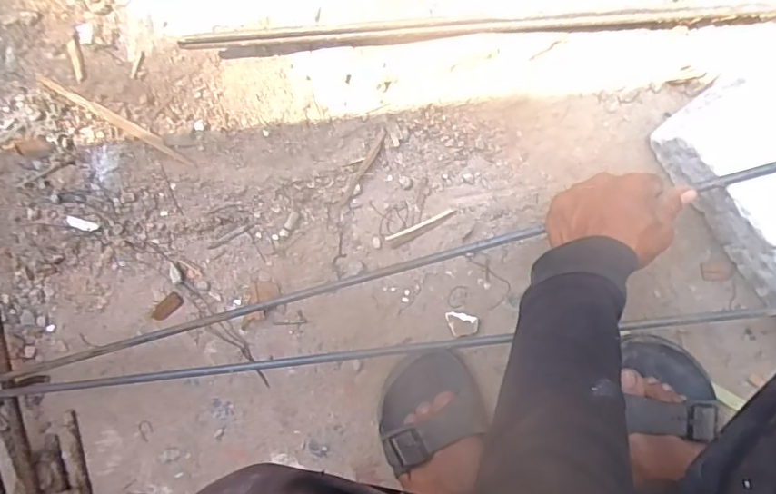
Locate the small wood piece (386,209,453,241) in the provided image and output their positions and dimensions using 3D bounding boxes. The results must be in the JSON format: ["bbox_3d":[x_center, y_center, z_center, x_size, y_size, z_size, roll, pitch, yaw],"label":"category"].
[{"bbox_3d":[0.034,-0.024,0.573,0.076,0.010,0.006,-25,86,6],"label":"small wood piece"}]

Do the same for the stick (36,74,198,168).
[{"bbox_3d":[-0.278,-0.130,0.550,0.173,0.008,0.011,30,93,-6],"label":"stick"}]

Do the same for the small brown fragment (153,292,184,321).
[{"bbox_3d":[-0.247,0.068,0.599,0.041,0.007,0.016,-40,85,5],"label":"small brown fragment"}]

